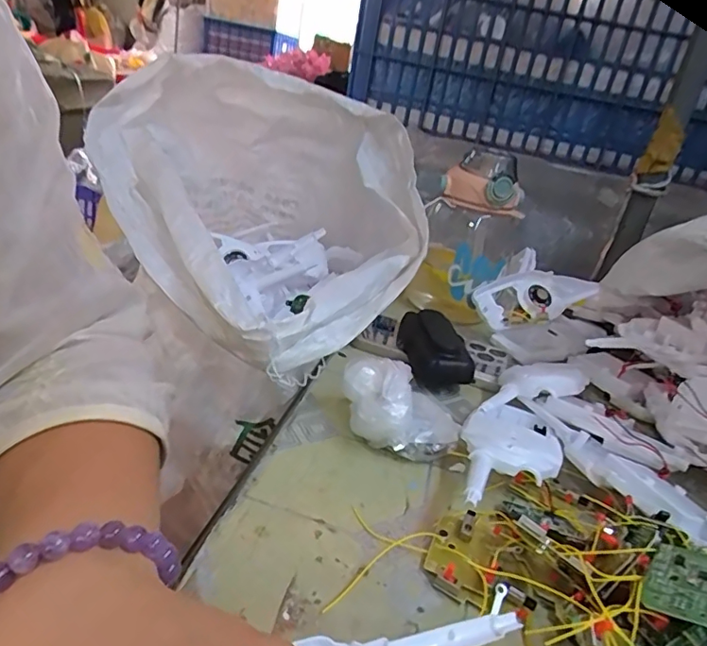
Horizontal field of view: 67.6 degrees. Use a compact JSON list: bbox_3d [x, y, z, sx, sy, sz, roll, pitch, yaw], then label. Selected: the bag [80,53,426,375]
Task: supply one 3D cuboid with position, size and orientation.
[{"bbox_3d":[-0.073,-0.126,0.504,0.322,0.181,0.327,25,26,25],"label":"bag"}]

